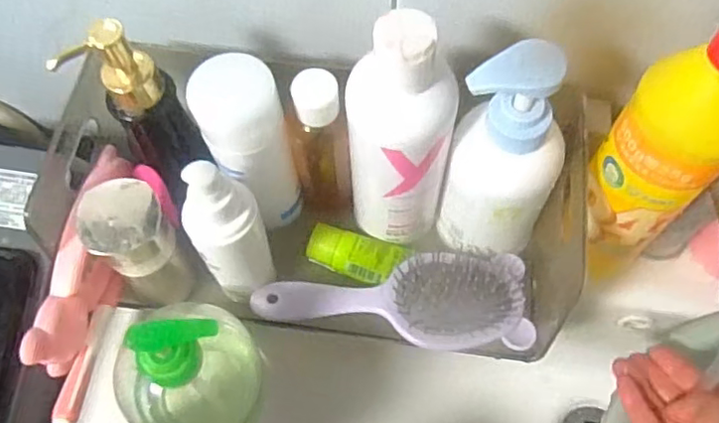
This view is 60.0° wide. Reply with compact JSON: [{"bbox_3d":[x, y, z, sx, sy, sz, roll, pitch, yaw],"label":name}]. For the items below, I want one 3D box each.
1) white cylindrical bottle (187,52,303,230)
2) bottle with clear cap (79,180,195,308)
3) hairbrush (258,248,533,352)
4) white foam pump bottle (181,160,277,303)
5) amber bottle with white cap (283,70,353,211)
[{"bbox_3d":[-0.070,-0.038,0.404,0.047,0.138,0.043,0,65,1],"label":"white cylindrical bottle"},{"bbox_3d":[-0.138,0.022,0.401,0.046,0.111,0.054,-34,69,-14],"label":"bottle with clear cap"},{"bbox_3d":[0.022,0.059,0.414,0.180,0.026,0.065,-1,65,1],"label":"hairbrush"},{"bbox_3d":[-0.079,0.014,0.377,0.042,0.121,0.032,-40,70,-16],"label":"white foam pump bottle"},{"bbox_3d":[-0.025,-0.035,0.415,0.035,0.143,0.031,-11,65,-4],"label":"amber bottle with white cap"}]

